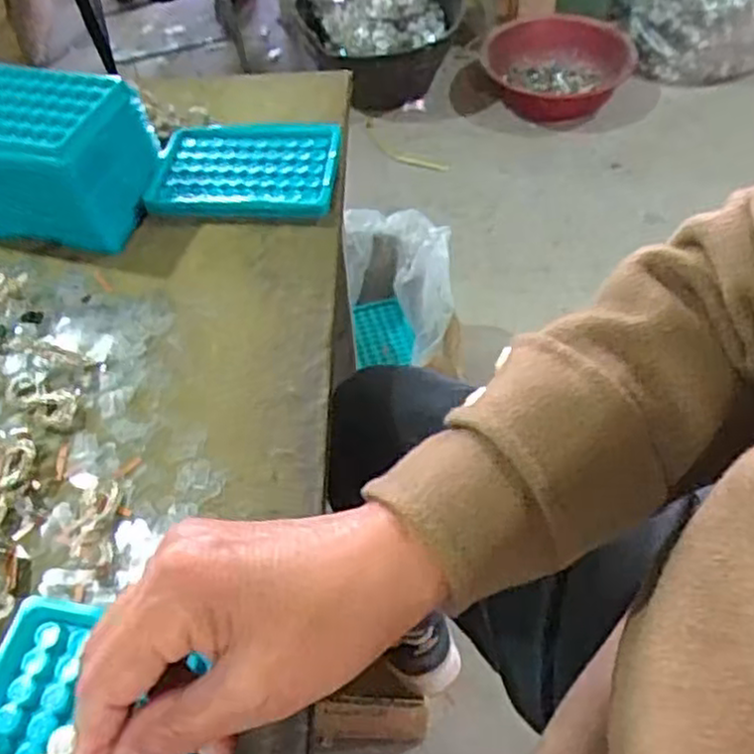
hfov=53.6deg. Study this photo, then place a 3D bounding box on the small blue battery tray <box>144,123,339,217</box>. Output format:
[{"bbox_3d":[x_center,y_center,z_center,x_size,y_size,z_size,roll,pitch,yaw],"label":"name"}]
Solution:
[{"bbox_3d":[-0.095,-0.157,0.553,0.130,0.018,0.095,2,51,4],"label":"small blue battery tray"}]

